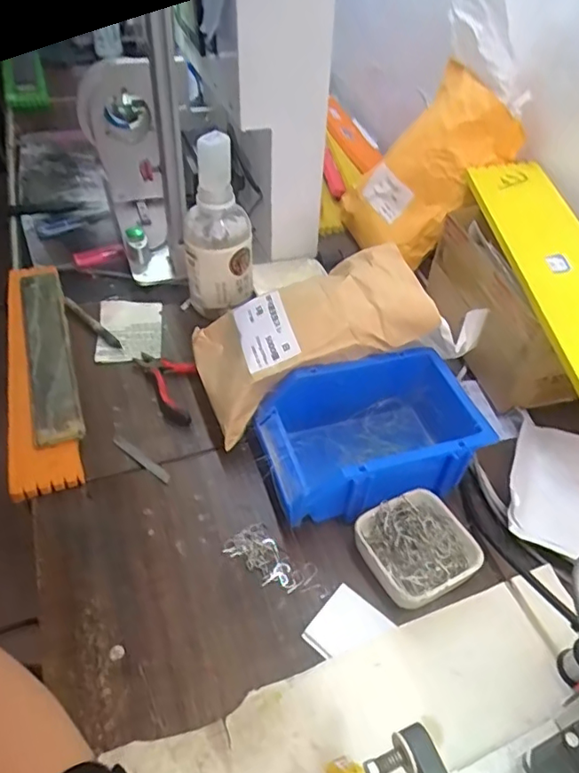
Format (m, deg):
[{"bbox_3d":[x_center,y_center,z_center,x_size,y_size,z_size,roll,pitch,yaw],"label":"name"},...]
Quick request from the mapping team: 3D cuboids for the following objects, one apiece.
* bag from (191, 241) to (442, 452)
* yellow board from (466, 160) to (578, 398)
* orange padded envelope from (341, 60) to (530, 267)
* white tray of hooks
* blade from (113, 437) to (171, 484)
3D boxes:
[{"bbox_3d":[0.014,-0.049,0.535,0.230,0.061,0.134,-23,47,9],"label":"bag"},{"bbox_3d":[0.253,-0.121,0.537,0.081,0.021,0.352,0,46,-3],"label":"yellow board"},{"bbox_3d":[0.164,-0.271,0.728,0.050,0.241,0.165,-1,50,-48],"label":"orange padded envelope"},{"bbox_3d":[0.103,0.129,0.458,0.088,0.023,0.081,-18,49,-20],"label":"white tray of hooks"},{"bbox_3d":[-0.140,0.067,0.533,0.077,0.004,0.010,31,52,25],"label":"blade"}]

